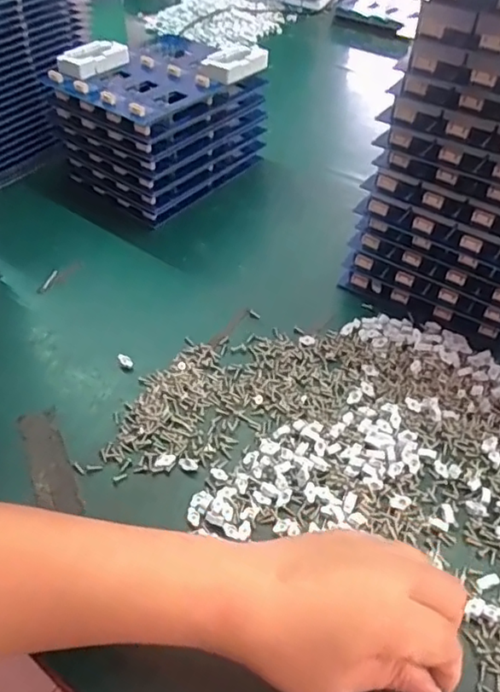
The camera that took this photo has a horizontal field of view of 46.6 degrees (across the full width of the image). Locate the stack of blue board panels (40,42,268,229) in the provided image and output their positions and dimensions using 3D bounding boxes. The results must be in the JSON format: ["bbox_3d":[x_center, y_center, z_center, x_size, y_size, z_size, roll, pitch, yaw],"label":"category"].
[{"bbox_3d":[-0.096,-0.260,0.646,0.150,0.118,0.184,34,57,28],"label":"stack of blue board panels"}]

